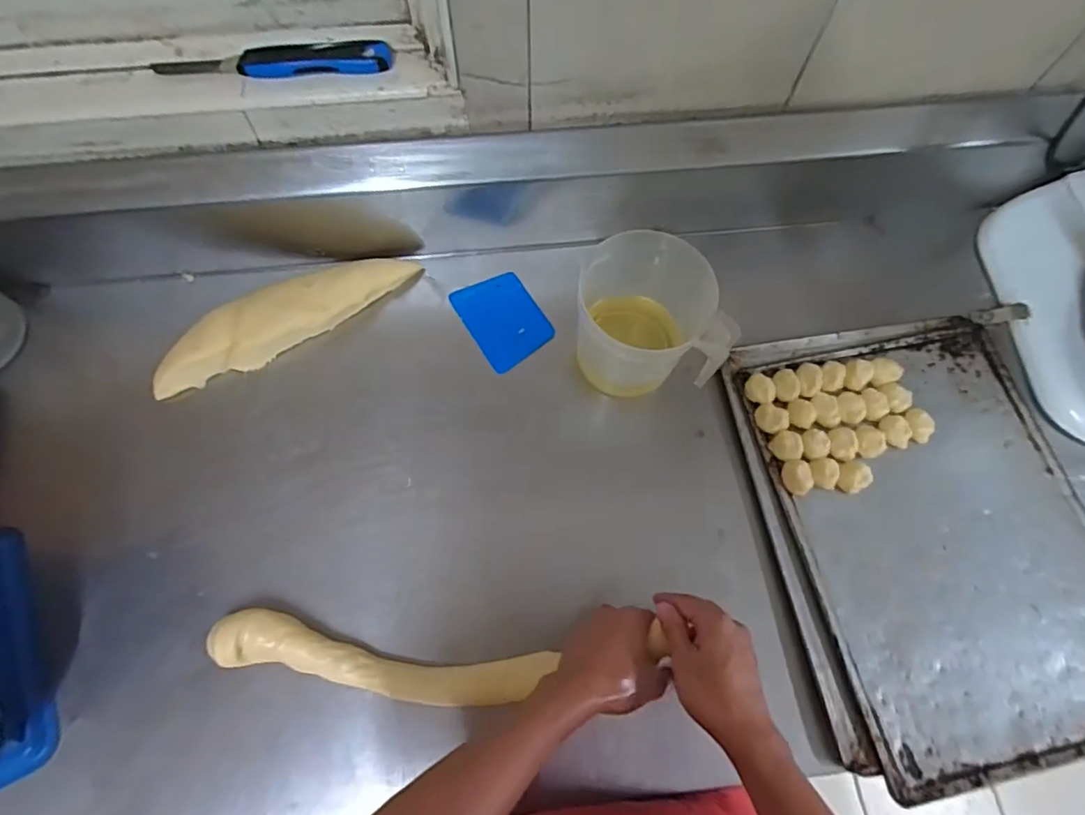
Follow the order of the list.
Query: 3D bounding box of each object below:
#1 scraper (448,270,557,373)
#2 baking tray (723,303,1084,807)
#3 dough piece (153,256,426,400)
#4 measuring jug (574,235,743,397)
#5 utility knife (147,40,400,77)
[{"bbox_3d":[-0.050,-0.114,0.705,0.091,0.004,0.123,-31,76,-11],"label":"scraper"},{"bbox_3d":[0.431,0.124,0.607,0.358,0.028,0.473,-9,68,-4],"label":"baking tray"},{"bbox_3d":[-0.314,-0.110,0.683,0.343,0.065,0.064,-26,70,-11],"label":"dough piece"},{"bbox_3d":[0.116,-0.089,0.611,0.141,0.175,0.121,-3,68,-2],"label":"measuring jug"},{"bbox_3d":[-0.269,-0.352,0.560,0.227,0.022,0.039,-6,68,-3],"label":"utility knife"}]

